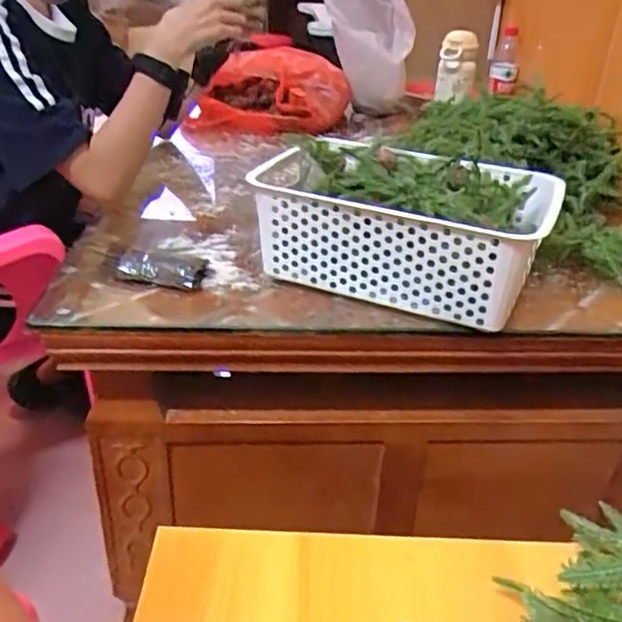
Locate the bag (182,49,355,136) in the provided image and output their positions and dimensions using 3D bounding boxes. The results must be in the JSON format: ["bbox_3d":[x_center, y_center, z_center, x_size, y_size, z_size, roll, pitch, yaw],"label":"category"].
[{"bbox_3d":[-0.085,-0.452,1.342,0.316,0.129,0.258,7,31,6],"label":"bag"}]

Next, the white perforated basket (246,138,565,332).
[{"bbox_3d":[0.101,-0.096,0.718,0.303,0.124,0.204,15,32,19],"label":"white perforated basket"}]

